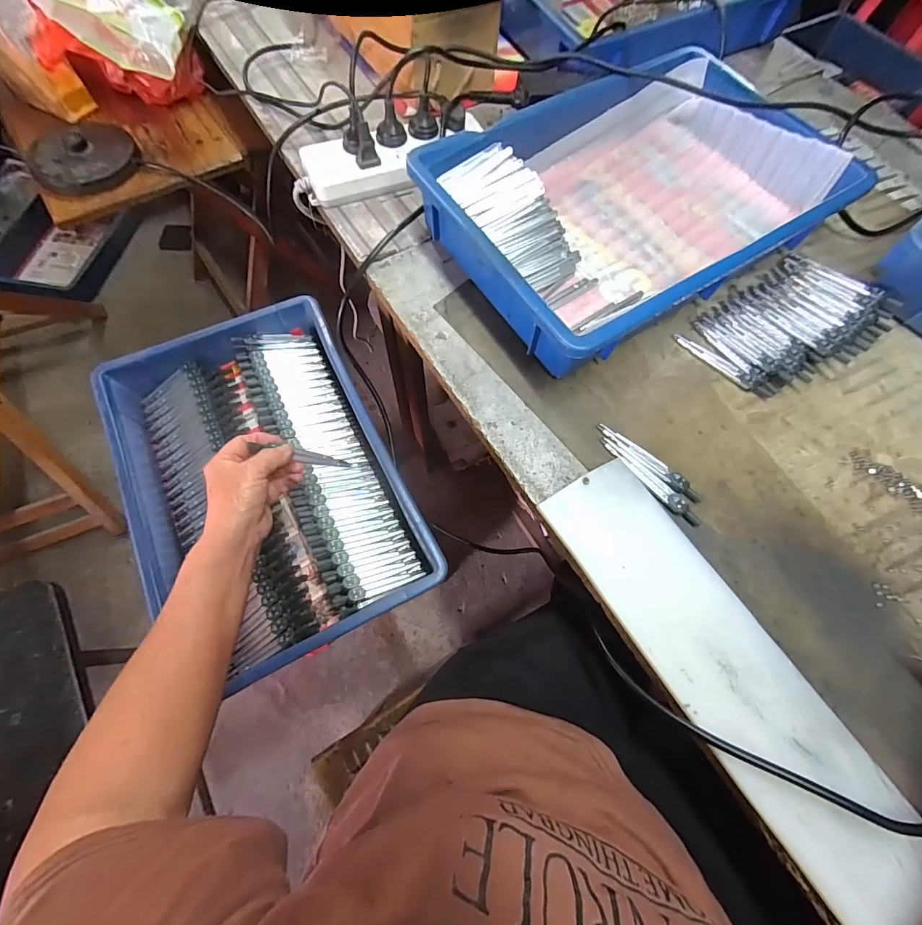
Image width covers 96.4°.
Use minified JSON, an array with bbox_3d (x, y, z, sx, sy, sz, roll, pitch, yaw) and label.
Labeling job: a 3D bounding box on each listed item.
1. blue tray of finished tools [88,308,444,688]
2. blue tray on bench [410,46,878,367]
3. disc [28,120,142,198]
[{"bbox_3d":[-0.238,0.015,0.511,0.280,0.075,0.430,-25,72,-11],"label":"blue tray of finished tools"},{"bbox_3d":[0.198,-0.292,0.467,0.426,0.080,0.279,-31,73,-13],"label":"blue tray on bench"},{"bbox_3d":[-0.575,-0.471,0.624,0.141,0.029,0.153,-35,74,-14],"label":"disc"}]

